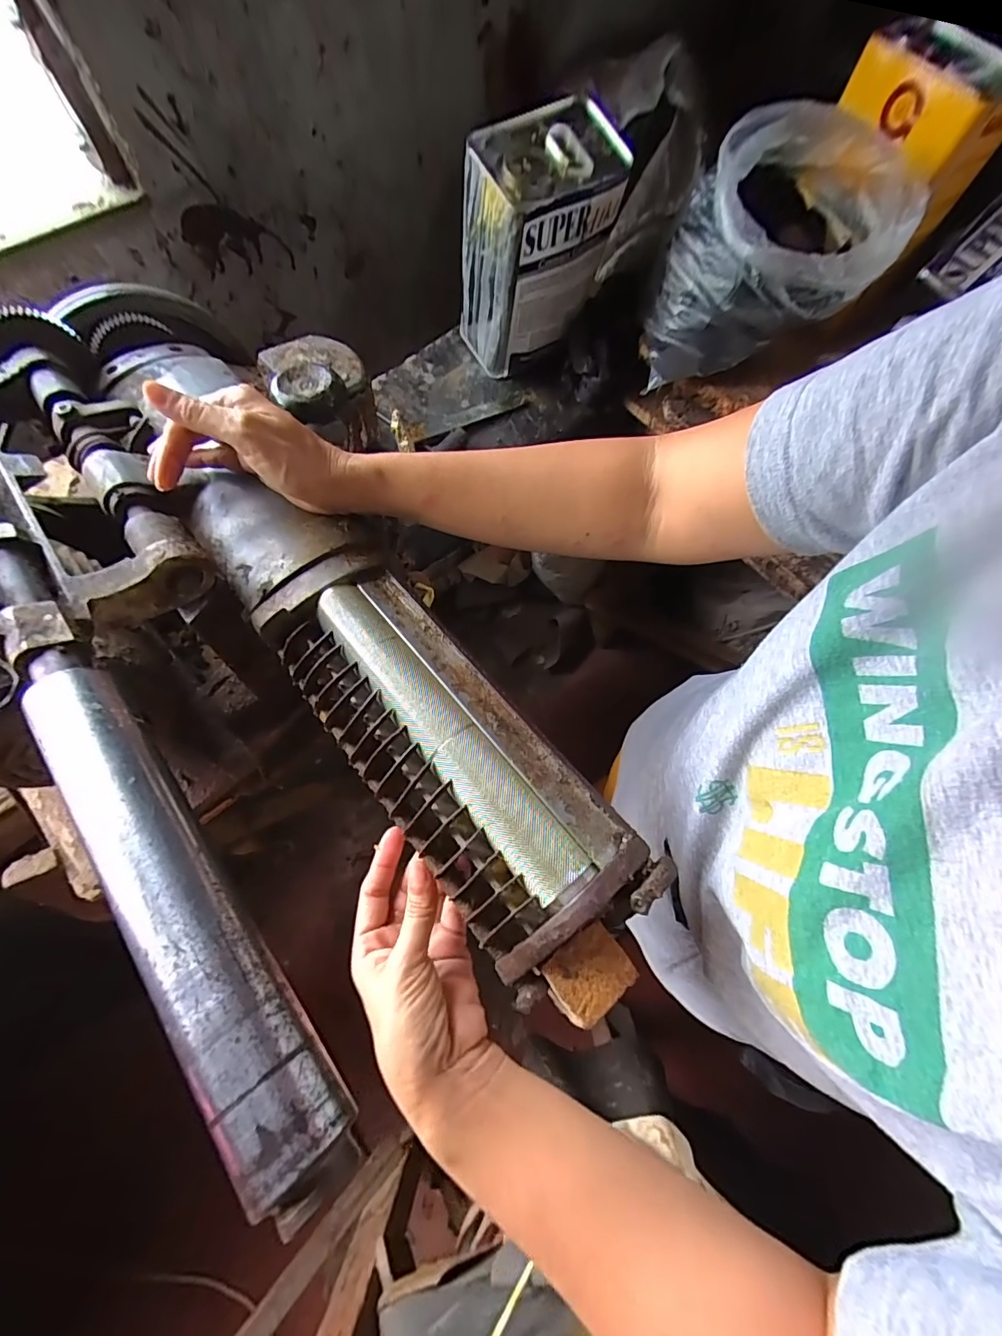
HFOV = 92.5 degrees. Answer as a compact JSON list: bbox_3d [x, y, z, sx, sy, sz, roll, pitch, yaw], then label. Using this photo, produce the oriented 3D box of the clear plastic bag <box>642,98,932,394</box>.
[{"bbox_3d":[0.317,-0.458,0.547,0.257,0.187,0.153,-21,69,-9],"label":"clear plastic bag"}]

